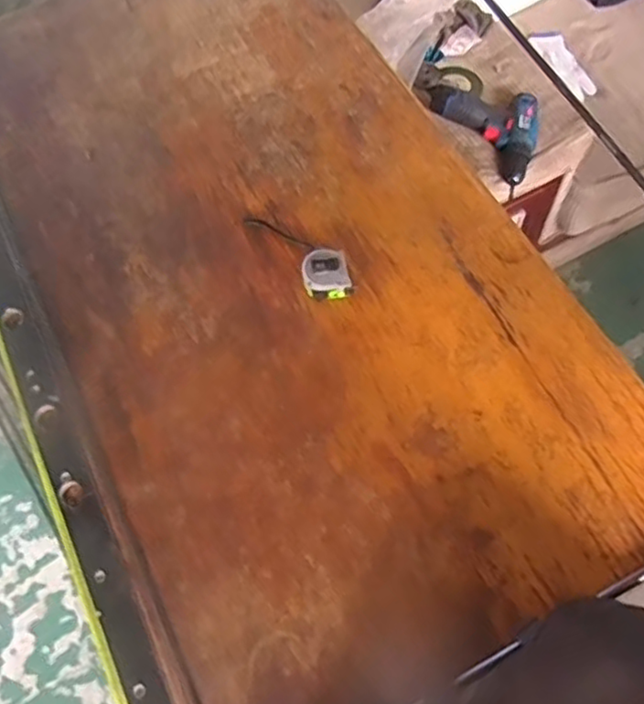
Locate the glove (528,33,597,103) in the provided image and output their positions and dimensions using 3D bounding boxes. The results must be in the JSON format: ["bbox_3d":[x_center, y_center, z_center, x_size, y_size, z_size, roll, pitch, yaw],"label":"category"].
[{"bbox_3d":[0.524,-0.631,1.405,0.079,0.042,0.203,-34,68,-10],"label":"glove"}]

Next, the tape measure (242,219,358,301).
[{"bbox_3d":[-0.026,-0.130,0.799,0.058,0.033,0.172,-35,68,-10],"label":"tape measure"}]

